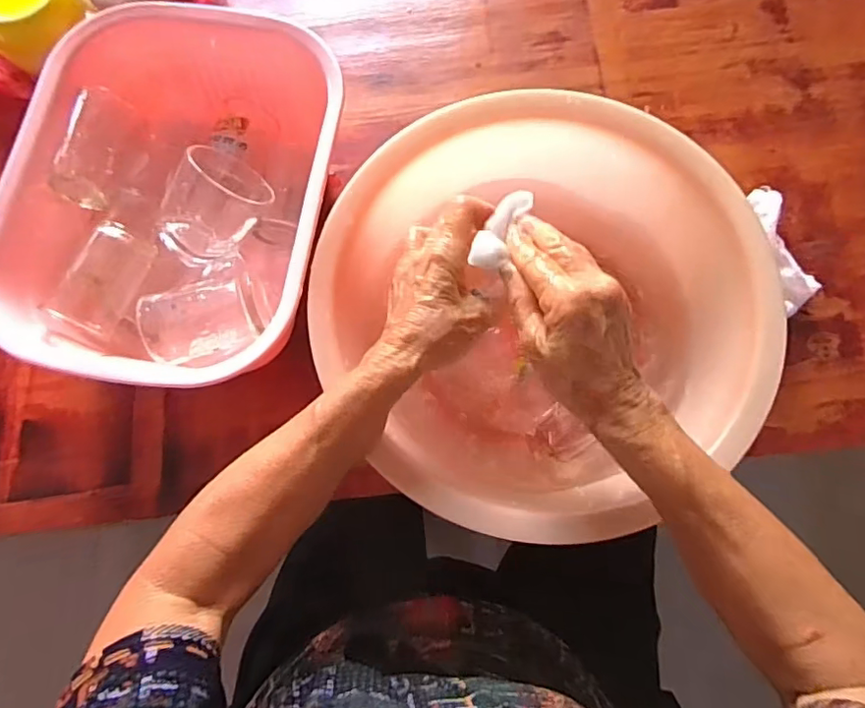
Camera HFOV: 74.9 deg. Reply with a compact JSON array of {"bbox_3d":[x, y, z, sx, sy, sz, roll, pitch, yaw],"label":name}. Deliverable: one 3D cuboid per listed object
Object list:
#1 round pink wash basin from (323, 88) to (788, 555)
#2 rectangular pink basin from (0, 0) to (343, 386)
[{"bbox_3d":[0.081,-0.033,0.443,0.322,0.103,0.315,0,76,0],"label":"round pink wash basin"},{"bbox_3d":[-0.201,-0.122,0.473,0.235,0.115,0.306,10,77,3],"label":"rectangular pink basin"}]

